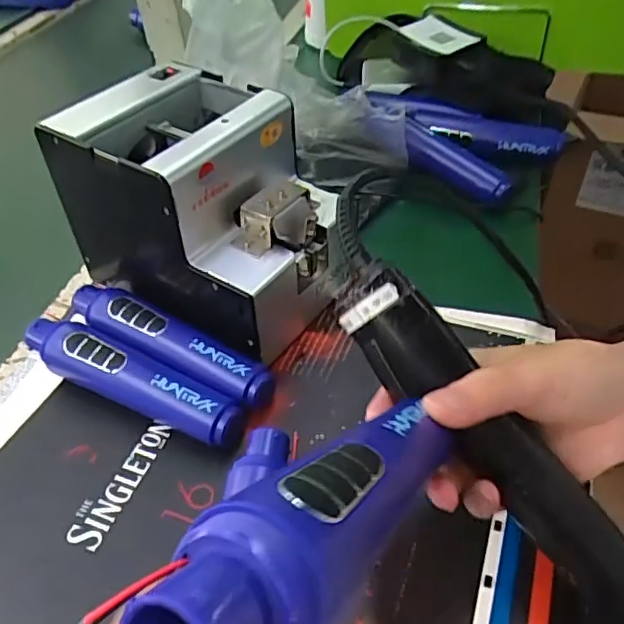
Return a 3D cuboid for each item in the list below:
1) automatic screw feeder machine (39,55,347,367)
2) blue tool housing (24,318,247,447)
[{"bbox_3d":[-0.075,-0.085,0.426,0.172,0.138,0.121,25,52,27],"label":"automatic screw feeder machine"},{"bbox_3d":[-0.125,0.046,0.405,0.171,0.038,0.035,20,49,23],"label":"blue tool housing"}]

